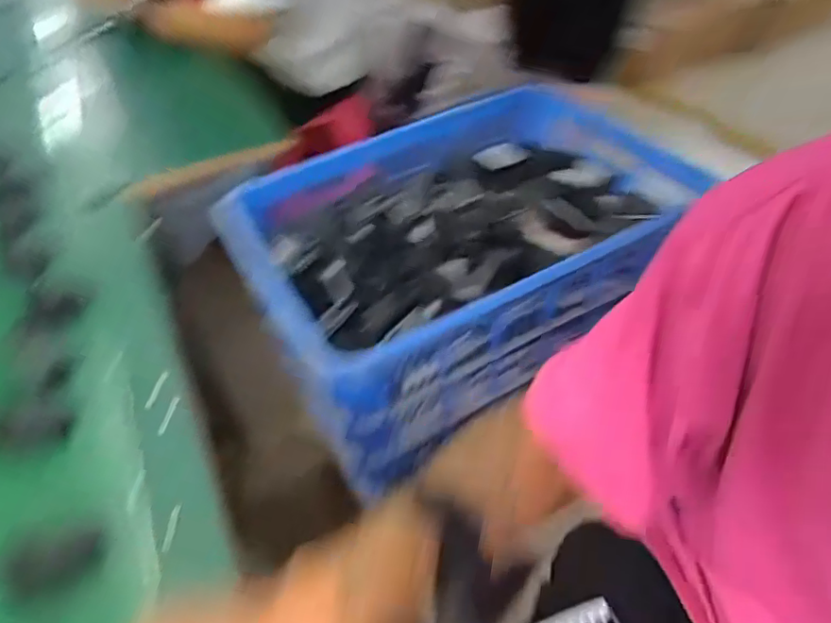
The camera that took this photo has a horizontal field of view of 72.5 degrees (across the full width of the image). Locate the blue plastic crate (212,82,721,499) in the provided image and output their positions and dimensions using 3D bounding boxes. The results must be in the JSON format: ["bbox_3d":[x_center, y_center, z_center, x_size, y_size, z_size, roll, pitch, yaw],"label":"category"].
[{"bbox_3d":[0.077,-0.087,0.844,0.586,0.219,0.395,-26,48,-18],"label":"blue plastic crate"}]

